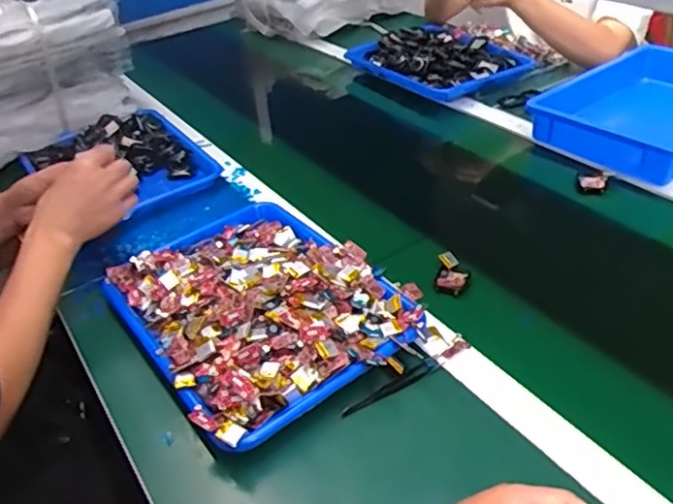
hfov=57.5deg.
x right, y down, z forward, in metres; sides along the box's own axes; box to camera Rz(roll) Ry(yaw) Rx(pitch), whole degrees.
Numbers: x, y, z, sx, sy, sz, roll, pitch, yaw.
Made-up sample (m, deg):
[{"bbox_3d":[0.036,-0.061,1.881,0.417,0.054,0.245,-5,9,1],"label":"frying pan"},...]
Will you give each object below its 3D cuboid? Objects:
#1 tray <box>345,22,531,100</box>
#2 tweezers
[{"bbox_3d":[0.205,-0.384,1.242,0.236,0.063,0.325,-24,41,-21],"label":"tray"},{"bbox_3d":[0.054,0.134,0.605,0.111,0.012,0.013,-23,40,-20],"label":"tweezers"}]

